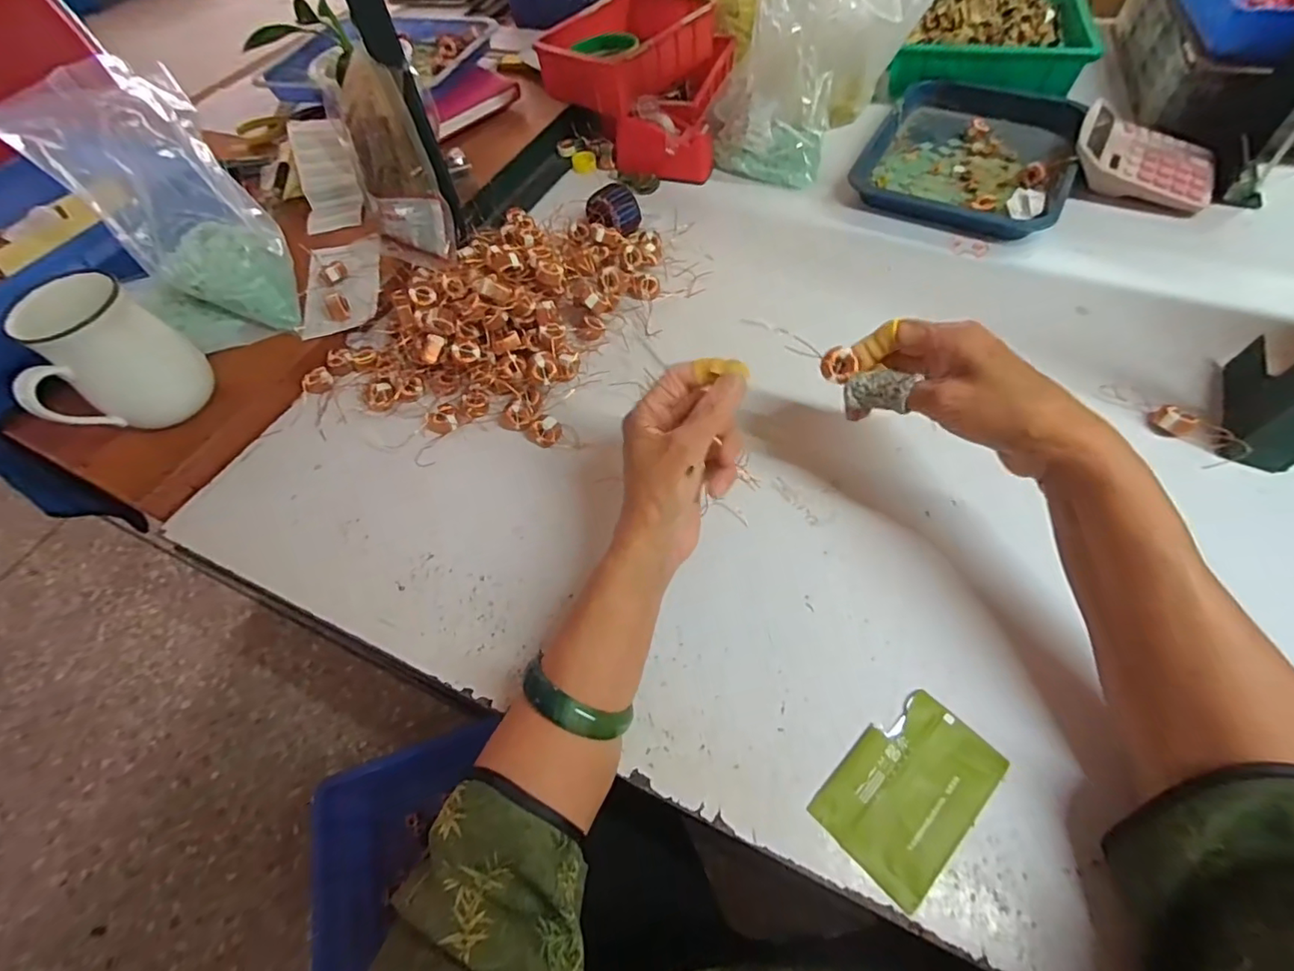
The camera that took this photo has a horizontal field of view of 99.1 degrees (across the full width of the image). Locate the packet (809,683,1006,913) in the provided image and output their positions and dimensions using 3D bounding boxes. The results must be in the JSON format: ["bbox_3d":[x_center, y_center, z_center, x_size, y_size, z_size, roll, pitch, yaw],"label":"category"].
[{"bbox_3d":[0.152,0.175,0.319,0.103,0.005,0.067,-38,63,-19],"label":"packet"}]

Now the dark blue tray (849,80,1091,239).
[{"bbox_3d":[0.380,-0.399,0.649,0.209,0.035,0.291,23,62,17],"label":"dark blue tray"}]

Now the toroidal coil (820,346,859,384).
[{"bbox_3d":[0.124,-0.078,0.356,0.023,0.016,0.015,29,64,19],"label":"toroidal coil"}]

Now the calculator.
[{"bbox_3d":[0.544,-0.362,0.605,0.141,0.043,0.119,20,62,17],"label":"calculator"}]

